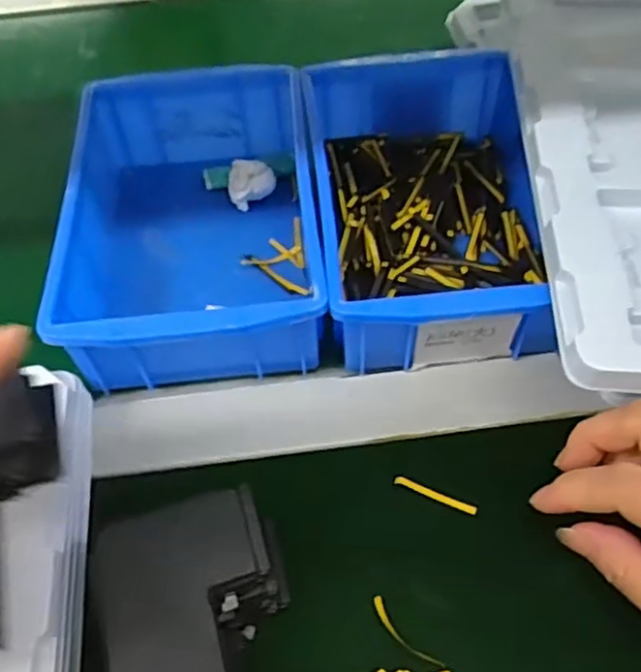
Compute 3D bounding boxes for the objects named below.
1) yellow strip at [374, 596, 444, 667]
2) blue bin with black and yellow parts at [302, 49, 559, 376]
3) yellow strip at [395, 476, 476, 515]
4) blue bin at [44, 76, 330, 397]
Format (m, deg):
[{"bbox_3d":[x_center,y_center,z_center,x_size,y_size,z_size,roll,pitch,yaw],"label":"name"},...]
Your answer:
[{"bbox_3d":[0.035,0.123,0.280,0.008,0.004,0.038,-36,59,-21],"label":"yellow strip"},{"bbox_3d":[0.059,-0.079,0.391,0.121,0.063,0.205,-2,53,2],"label":"blue bin with black and yellow parts"},{"bbox_3d":[0.054,0.074,0.317,0.039,0.004,0.004,20,57,17],"label":"yellow strip"},{"bbox_3d":[-0.070,-0.068,0.393,0.131,0.064,0.201,-5,53,-1],"label":"blue bin"}]

